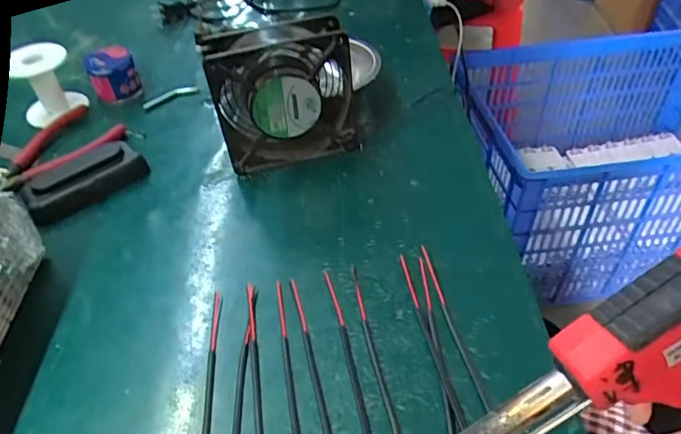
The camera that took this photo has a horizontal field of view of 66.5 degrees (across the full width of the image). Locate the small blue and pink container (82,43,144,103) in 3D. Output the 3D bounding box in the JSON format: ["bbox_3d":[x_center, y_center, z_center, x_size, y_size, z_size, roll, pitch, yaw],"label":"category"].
[{"bbox_3d":[-0.257,-0.160,0.591,0.050,0.051,0.050,-25,48,-18],"label":"small blue and pink container"}]

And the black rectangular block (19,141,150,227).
[{"bbox_3d":[-0.232,-0.033,0.473,0.102,0.026,0.043,-33,51,-24],"label":"black rectangular block"}]

